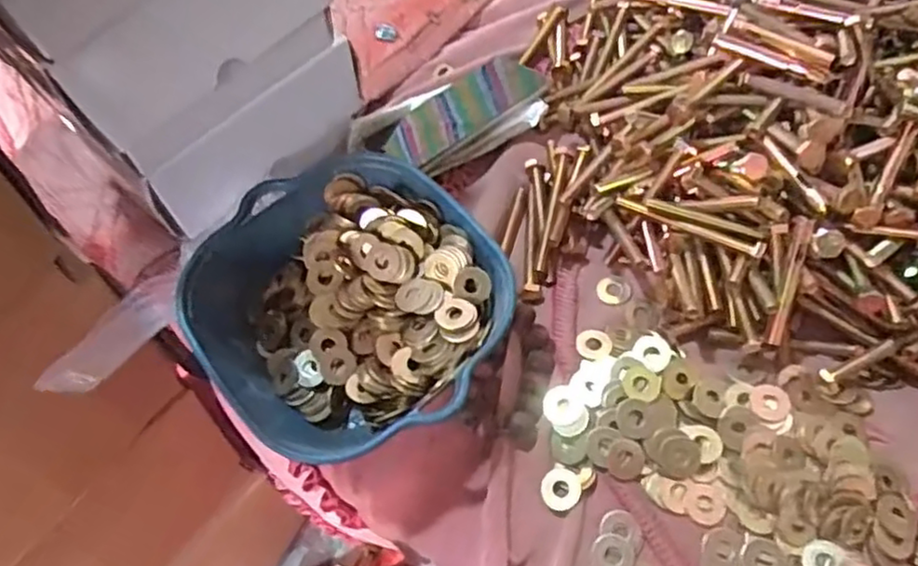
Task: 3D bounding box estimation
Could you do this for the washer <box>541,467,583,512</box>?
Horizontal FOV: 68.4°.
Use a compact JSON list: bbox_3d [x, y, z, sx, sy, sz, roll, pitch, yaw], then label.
[{"bbox_3d":[0.064,0.130,0.424,0.025,0.006,0.025,-1,60,2],"label":"washer"}]

